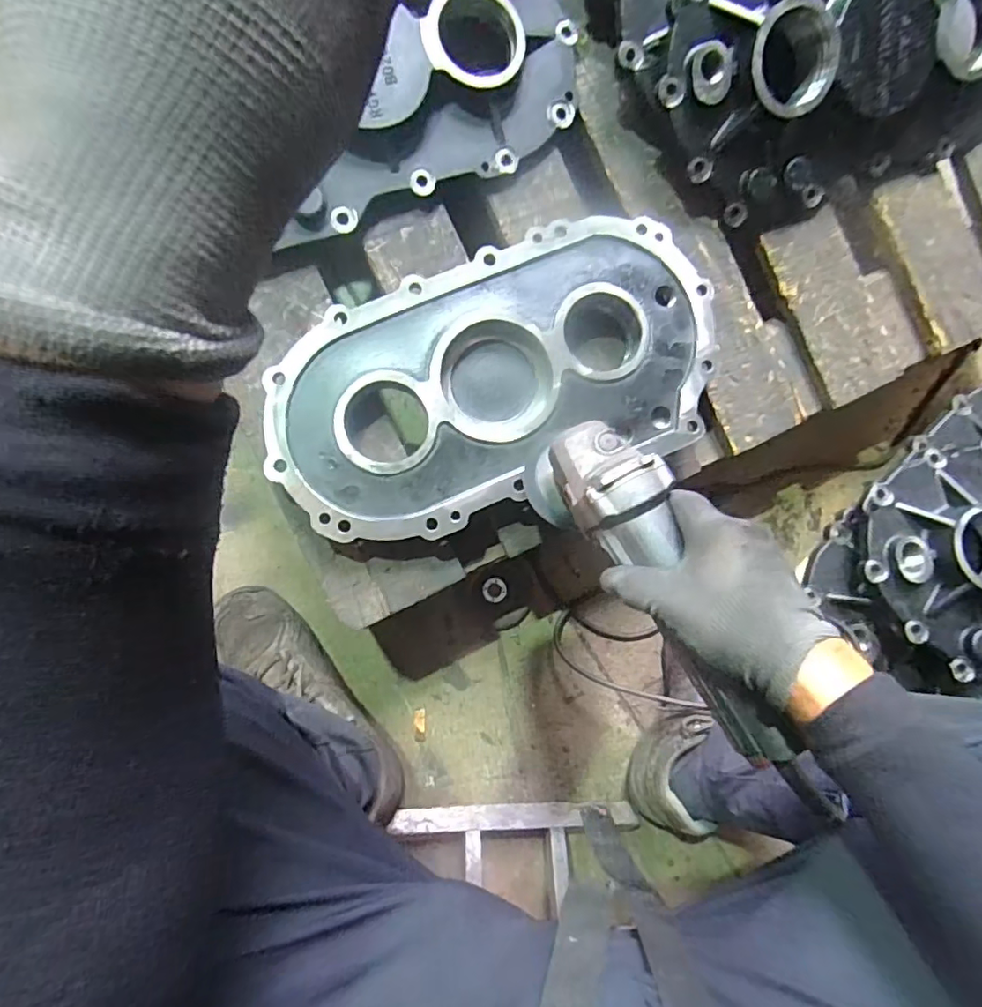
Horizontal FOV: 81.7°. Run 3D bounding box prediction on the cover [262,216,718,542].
[{"bbox_3d":[0.008,-0.111,0.516,0.402,0.044,0.212,-20,92,-8],"label":"cover"}]

